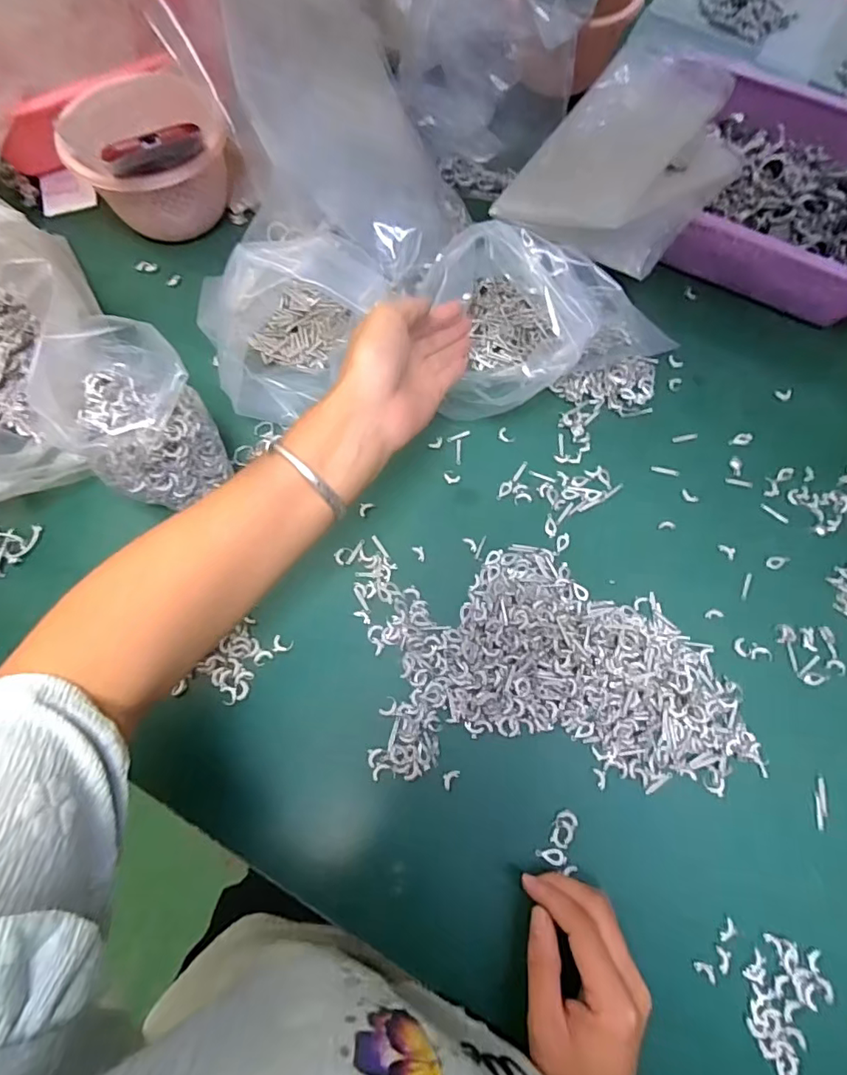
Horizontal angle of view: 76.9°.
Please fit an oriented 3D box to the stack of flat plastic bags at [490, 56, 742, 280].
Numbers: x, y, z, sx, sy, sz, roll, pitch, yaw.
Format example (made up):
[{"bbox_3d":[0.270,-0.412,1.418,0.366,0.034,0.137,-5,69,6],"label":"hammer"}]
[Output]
[{"bbox_3d":[0.193,-0.344,0.486,0.154,0.060,0.208,41,74,13],"label":"stack of flat plastic bags"}]

